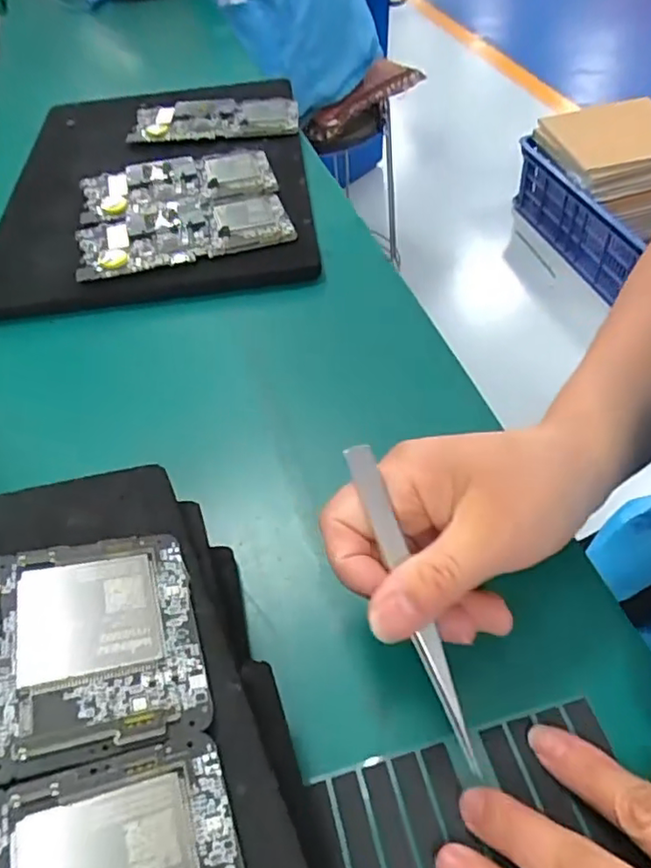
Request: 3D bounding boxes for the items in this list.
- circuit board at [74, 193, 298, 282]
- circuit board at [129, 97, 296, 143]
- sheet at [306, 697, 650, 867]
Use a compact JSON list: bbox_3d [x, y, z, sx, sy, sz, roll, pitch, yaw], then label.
[{"bbox_3d":[-0.105,-0.153,0.454,0.153,0.013,0.078,-16,51,-7],"label":"circuit board"},{"bbox_3d":[-0.102,-0.296,0.567,0.149,0.011,0.072,-2,50,5],"label":"circuit board"},{"bbox_3d":[0.060,0.154,0.213,0.110,0.009,0.092,-16,52,-5],"label":"sheet"}]

